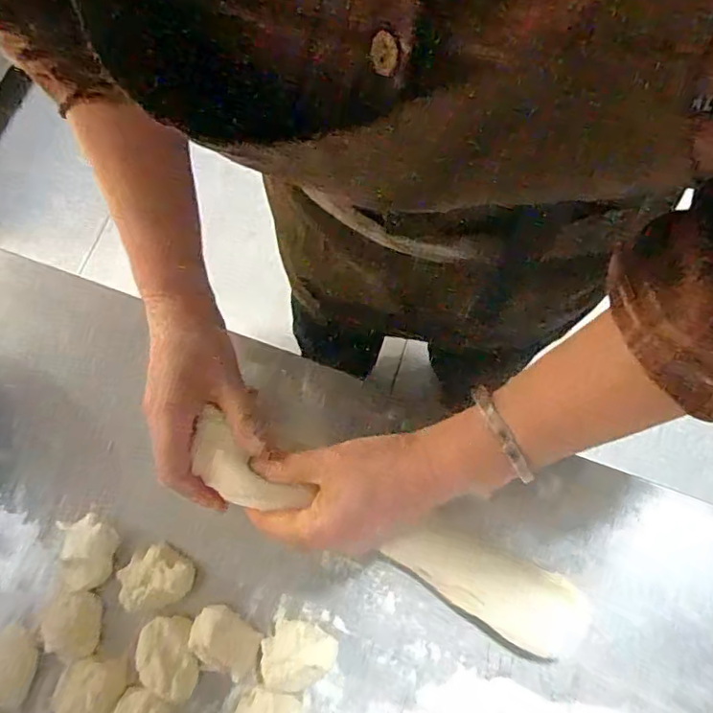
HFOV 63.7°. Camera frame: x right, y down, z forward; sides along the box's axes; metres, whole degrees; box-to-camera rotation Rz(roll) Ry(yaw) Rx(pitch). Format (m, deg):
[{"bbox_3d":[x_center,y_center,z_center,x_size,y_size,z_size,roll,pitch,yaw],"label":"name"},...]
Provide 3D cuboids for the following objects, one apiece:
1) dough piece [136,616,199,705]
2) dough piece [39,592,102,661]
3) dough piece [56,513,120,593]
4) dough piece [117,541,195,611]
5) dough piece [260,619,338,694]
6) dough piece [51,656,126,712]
[{"bbox_3d":[-0.129,0.207,0.391,0.036,0.021,0.053,-13,71,-3],"label":"dough piece"},{"bbox_3d":[-0.200,0.187,0.401,0.040,0.019,0.042,-1,71,2],"label":"dough piece"},{"bbox_3d":[-0.190,0.141,0.412,0.036,0.032,0.049,-4,71,0],"label":"dough piece"},{"bbox_3d":[-0.141,0.155,0.407,0.049,0.023,0.041,-11,71,-2],"label":"dough piece"},{"bbox_3d":[-0.041,0.202,0.389,0.048,0.027,0.042,-43,75,-12],"label":"dough piece"},{"bbox_3d":[-0.180,0.224,0.381,0.041,0.021,0.043,14,72,6],"label":"dough piece"}]

